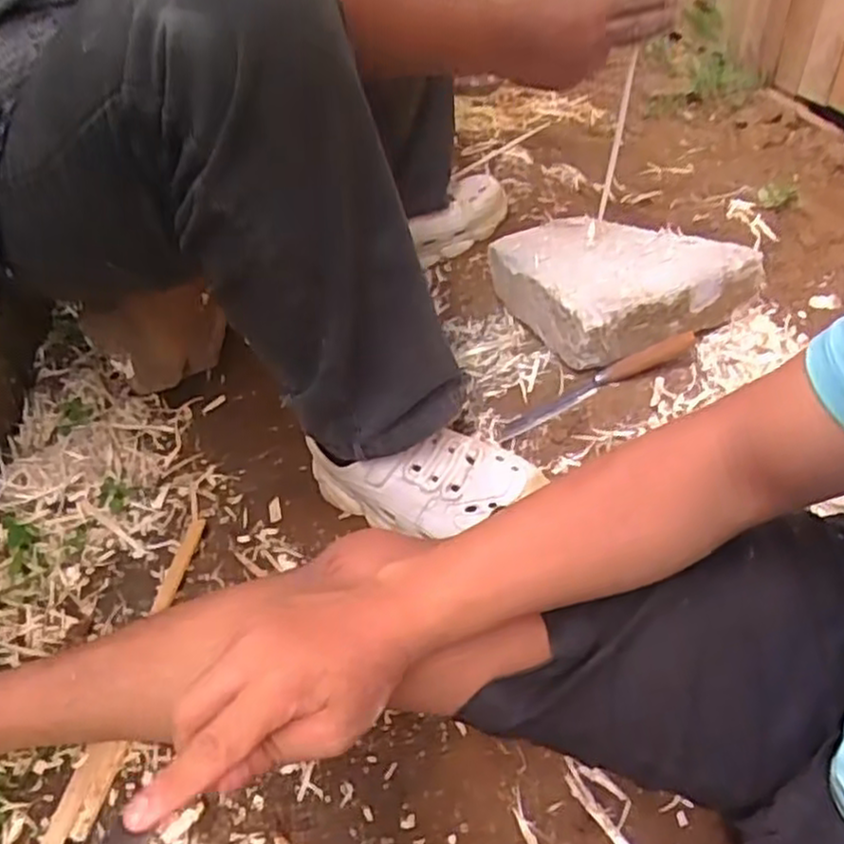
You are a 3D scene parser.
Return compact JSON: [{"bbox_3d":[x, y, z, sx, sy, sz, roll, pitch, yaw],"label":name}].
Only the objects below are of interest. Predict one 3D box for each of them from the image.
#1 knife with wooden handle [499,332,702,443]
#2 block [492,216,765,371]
[{"bbox_3d":[0.176,-0.037,0.750,0.221,0.018,0.020,-27,43,-7],"label":"knife with wooden handle"},{"bbox_3d":[0.215,-0.153,0.833,0.210,0.091,0.200,-19,42,-16],"label":"block"}]

